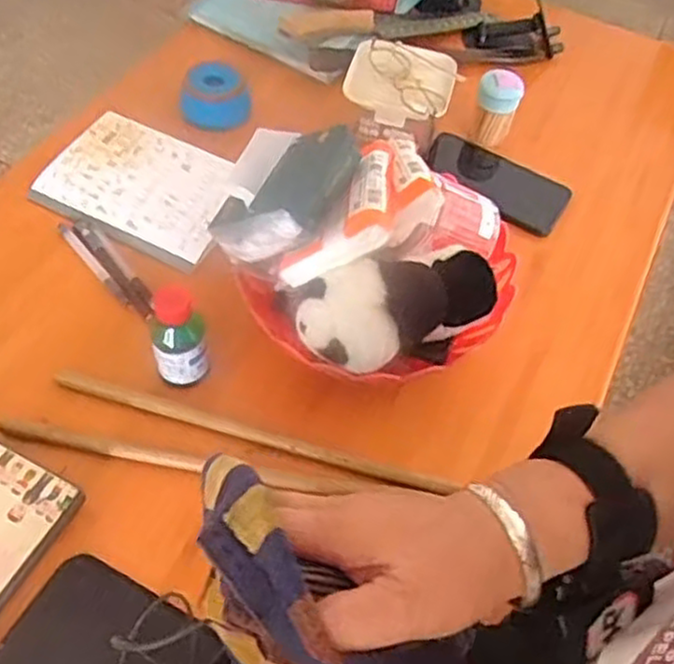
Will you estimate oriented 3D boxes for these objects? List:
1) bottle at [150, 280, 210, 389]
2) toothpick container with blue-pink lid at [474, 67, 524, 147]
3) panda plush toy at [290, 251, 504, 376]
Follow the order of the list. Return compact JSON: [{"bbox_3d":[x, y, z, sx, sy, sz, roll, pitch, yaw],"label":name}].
[{"bbox_3d":[-0.128,0.005,0.588,0.042,0.093,0.035,-7,57,-9],"label":"bottle"},{"bbox_3d":[0.174,-0.247,0.798,0.046,0.074,0.042,15,57,5],"label":"toothpick container with blue-pink lid"},{"bbox_3d":[0.049,-0.013,0.574,0.157,0.070,0.069,-13,58,-12],"label":"panda plush toy"}]

